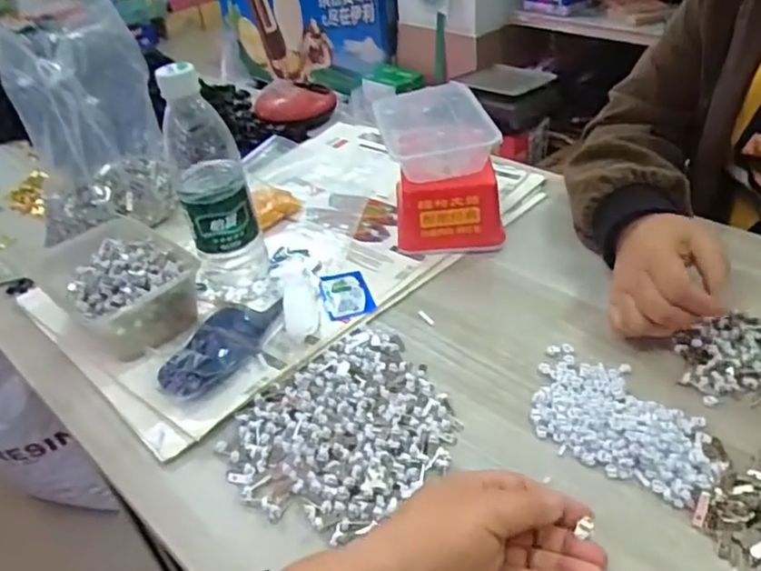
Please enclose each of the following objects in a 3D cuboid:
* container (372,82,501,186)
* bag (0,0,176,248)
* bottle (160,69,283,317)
[{"bbox_3d":[0.058,-0.167,0.672,0.107,0.056,0.129,-9,37,-3],"label":"container"},{"bbox_3d":[-0.309,-0.165,0.668,0.120,0.210,0.097,-9,37,-5],"label":"bag"},{"bbox_3d":[-0.150,-0.083,0.563,0.067,0.221,0.061,-16,38,-14],"label":"bottle"}]

